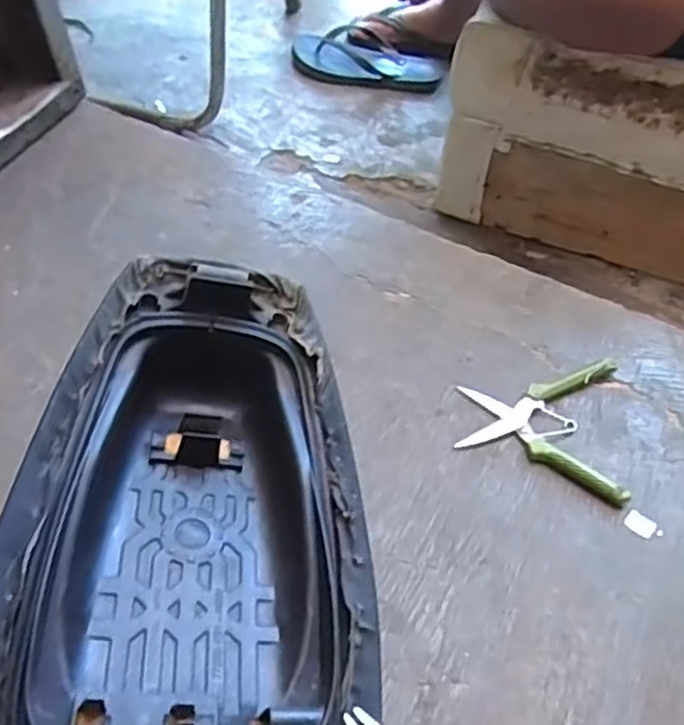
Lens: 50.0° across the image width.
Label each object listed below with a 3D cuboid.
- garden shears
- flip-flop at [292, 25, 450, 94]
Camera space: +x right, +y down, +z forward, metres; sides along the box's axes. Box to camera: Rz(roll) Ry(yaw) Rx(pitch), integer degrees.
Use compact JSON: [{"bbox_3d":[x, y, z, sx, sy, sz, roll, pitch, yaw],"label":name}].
[{"bbox_3d":[0.191,0.058,0.703,0.150,0.020,0.147,5,55,2],"label":"garden shears"},{"bbox_3d":[0.047,-0.534,1.284,0.269,0.040,0.112,13,56,7],"label":"flip-flop"}]

